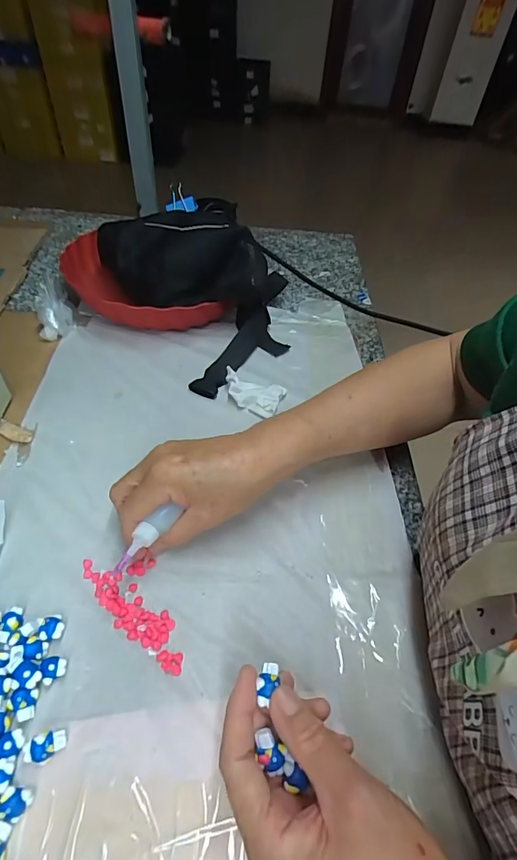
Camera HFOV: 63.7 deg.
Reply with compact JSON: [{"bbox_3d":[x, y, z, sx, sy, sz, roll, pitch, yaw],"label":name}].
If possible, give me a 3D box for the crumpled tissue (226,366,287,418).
[{"bbox_3d":[-0.007,-0.039,0.437,0.064,0.019,0.042,13,48,7],"label":"crumpled tissue"}]

